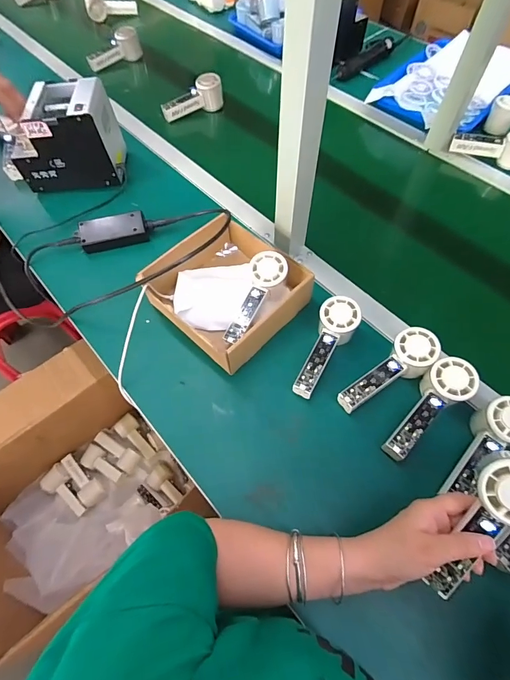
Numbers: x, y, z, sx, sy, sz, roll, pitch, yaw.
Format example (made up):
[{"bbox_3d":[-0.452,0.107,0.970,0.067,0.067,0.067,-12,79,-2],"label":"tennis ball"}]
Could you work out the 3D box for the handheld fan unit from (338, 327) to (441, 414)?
[{"bbox_3d":[0.184,0.045,0.494,0.154,0.045,0.058,-35,66,-2],"label":"handheld fan unit"}]

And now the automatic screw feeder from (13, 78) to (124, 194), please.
[{"bbox_3d":[-0.364,-0.388,0.688,0.188,0.146,0.118,-5,61,-2],"label":"automatic screw feeder"}]

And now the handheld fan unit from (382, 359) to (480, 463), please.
[{"bbox_3d":[0.228,0.092,0.471,0.056,0.055,0.155,40,84,20],"label":"handheld fan unit"}]

